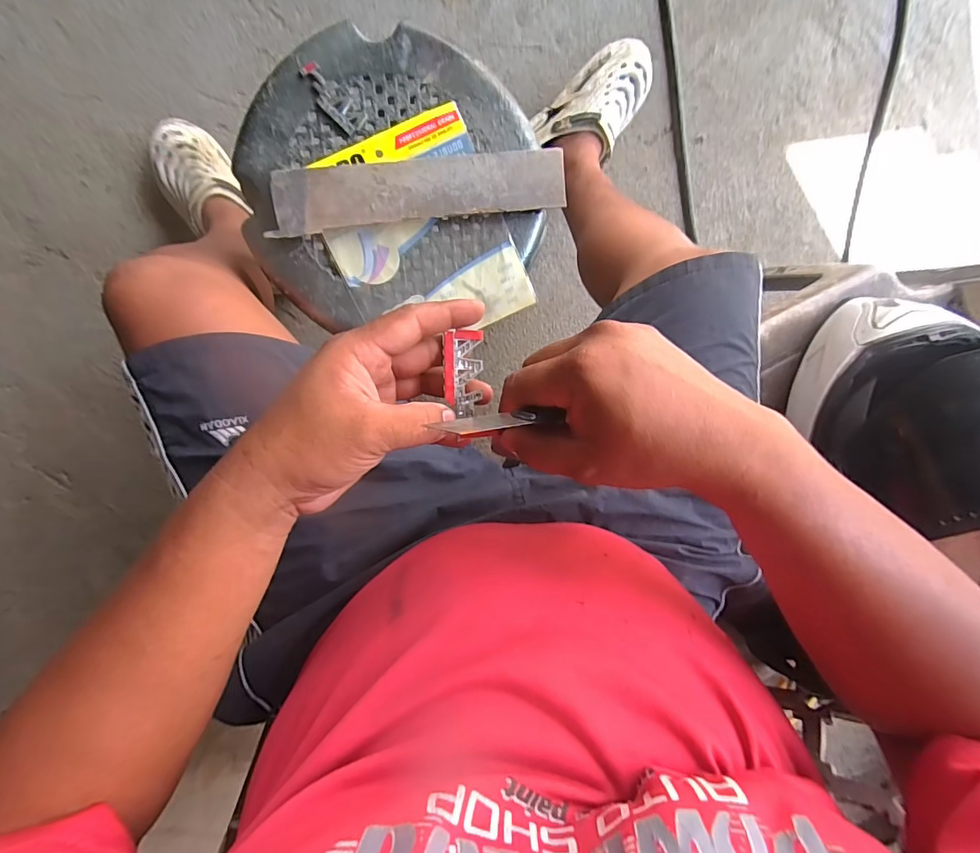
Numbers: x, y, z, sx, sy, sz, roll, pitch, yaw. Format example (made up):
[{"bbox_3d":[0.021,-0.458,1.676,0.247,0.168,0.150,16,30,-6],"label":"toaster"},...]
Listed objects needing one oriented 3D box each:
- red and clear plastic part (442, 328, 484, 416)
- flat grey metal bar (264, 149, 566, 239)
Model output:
[{"bbox_3d":[-0.017,-0.035,0.307,0.026,0.004,0.057,-4,95,-23],"label":"red and clear plastic part"},{"bbox_3d":[-0.068,-0.240,0.464,0.290,0.006,0.058,-9,103,-5],"label":"flat grey metal bar"}]

